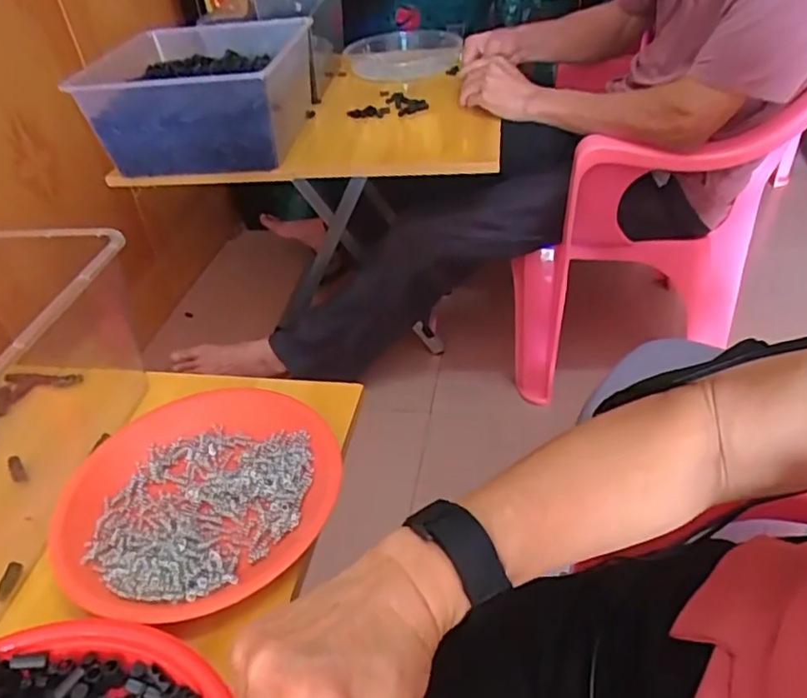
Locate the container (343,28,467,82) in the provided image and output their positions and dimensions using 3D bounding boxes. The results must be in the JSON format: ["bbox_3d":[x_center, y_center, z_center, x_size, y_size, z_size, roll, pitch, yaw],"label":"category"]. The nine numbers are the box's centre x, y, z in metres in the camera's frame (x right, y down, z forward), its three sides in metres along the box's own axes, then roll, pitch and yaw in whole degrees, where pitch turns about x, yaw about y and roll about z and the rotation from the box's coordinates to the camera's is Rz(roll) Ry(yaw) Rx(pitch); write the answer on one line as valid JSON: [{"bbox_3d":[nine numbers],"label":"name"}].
[{"bbox_3d":[-0.002,-0.590,1.271,0.233,0.043,0.263,-2,39,5],"label":"container"}]

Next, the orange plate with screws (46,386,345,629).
[{"bbox_3d":[-0.146,0.104,0.453,0.182,0.026,0.188,-4,39,3],"label":"orange plate with screws"}]

